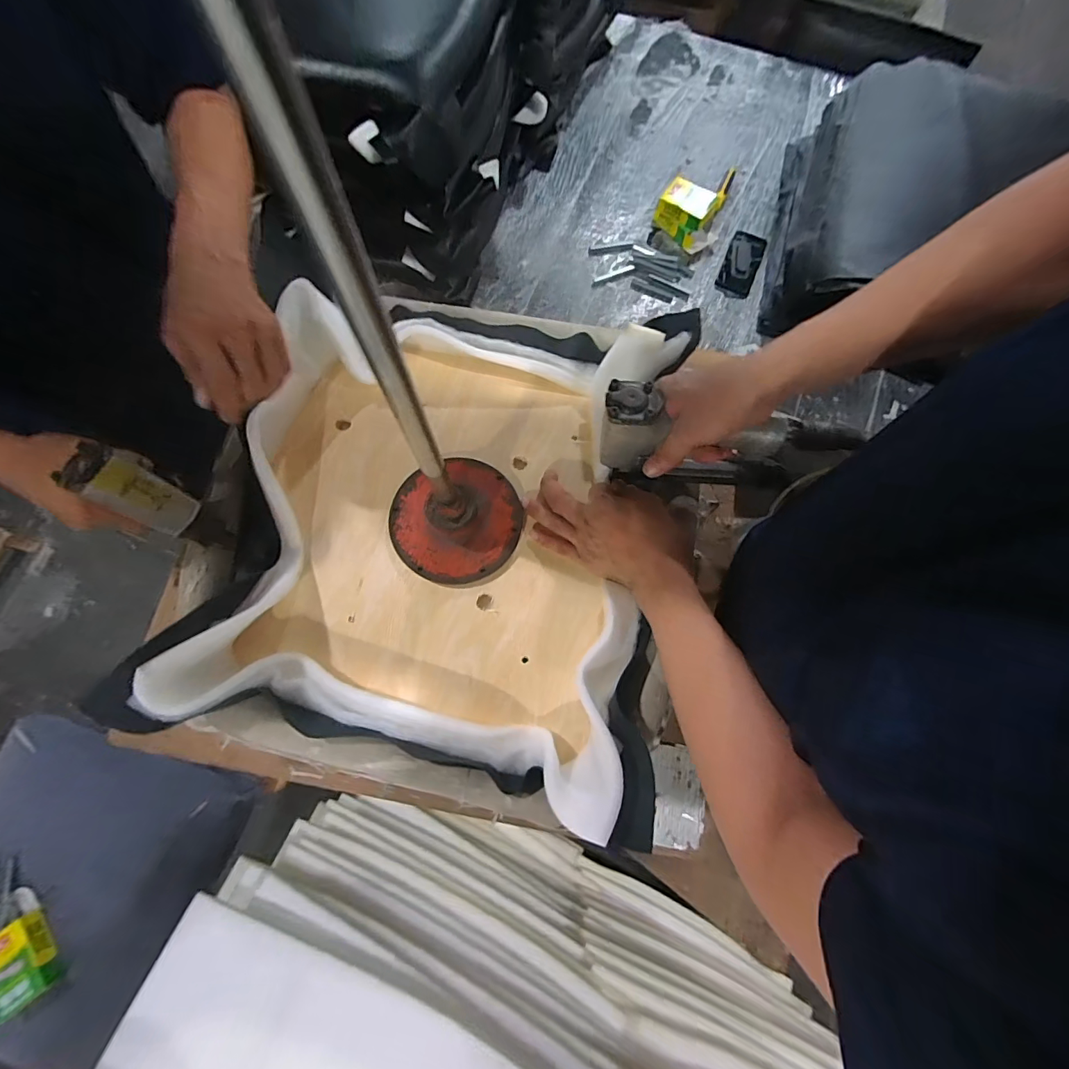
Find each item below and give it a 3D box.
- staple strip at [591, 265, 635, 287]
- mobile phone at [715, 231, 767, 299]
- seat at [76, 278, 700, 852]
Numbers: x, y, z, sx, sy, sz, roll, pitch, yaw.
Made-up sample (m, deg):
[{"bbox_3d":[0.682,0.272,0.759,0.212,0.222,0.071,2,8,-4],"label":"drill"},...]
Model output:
[{"bbox_3d":[0.182,-0.600,1.050,0.114,0.007,0.021,-24,76,-8],"label":"staple strip"},{"bbox_3d":[0.483,-0.632,1.053,0.081,0.012,0.182,23,75,5],"label":"mobile phone"},{"bbox_3d":[-0.090,-0.022,0.479,0.450,0.100,0.505,11,75,2],"label":"seat"}]

